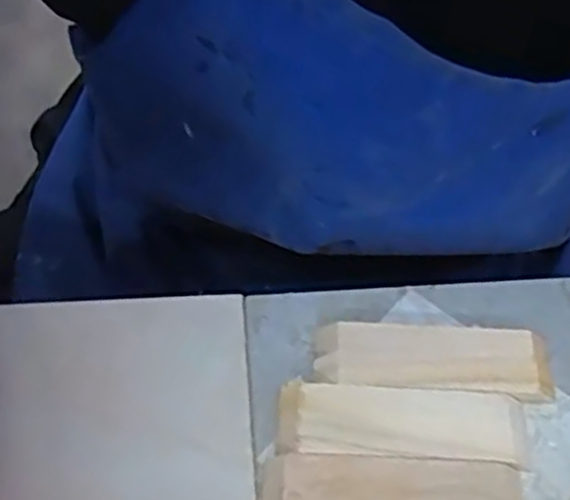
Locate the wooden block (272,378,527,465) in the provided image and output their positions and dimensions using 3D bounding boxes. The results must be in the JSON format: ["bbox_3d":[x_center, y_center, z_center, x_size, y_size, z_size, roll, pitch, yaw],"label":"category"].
[{"bbox_3d":[0.047,0.069,0.305,0.098,0.007,0.029,5,52,0],"label":"wooden block"}]

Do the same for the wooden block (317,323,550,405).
[{"bbox_3d":[0.062,0.045,0.323,0.098,0.009,0.032,5,52,1],"label":"wooden block"}]

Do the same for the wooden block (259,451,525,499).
[{"bbox_3d":[0.041,0.092,0.287,0.098,0.008,0.031,4,52,0],"label":"wooden block"}]

